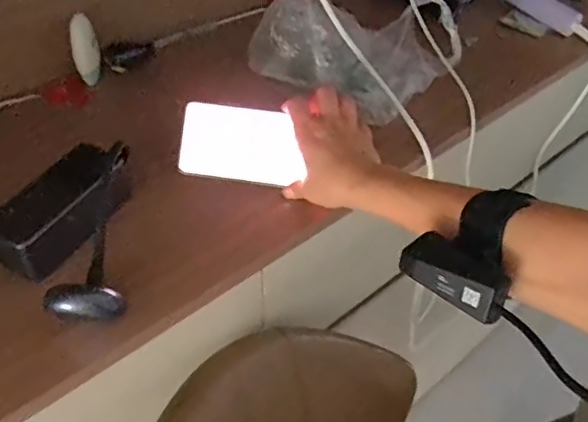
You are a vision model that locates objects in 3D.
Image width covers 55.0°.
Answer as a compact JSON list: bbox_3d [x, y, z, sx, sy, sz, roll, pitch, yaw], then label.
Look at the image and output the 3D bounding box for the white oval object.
[{"bbox_3d":[-0.252,-0.195,0.682,0.030,0.082,0.013,-10,16,-12],"label":"white oval object"}]

